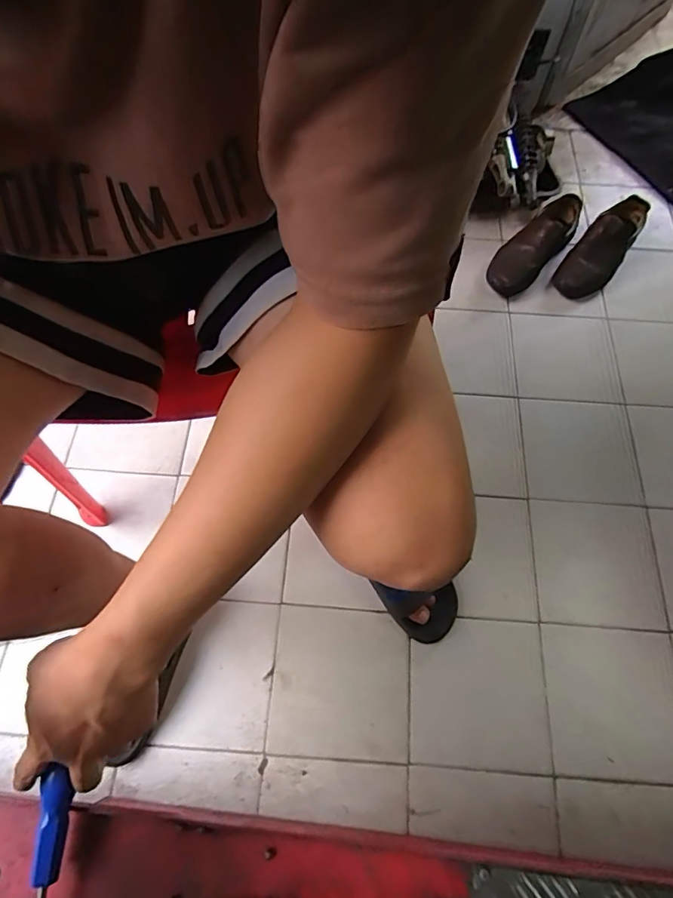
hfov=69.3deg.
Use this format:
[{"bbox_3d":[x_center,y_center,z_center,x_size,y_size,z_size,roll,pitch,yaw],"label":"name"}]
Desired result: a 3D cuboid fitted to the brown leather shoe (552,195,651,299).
[{"bbox_3d":[0.568,-0.427,1.027,0.097,0.078,0.277,41,86,17],"label":"brown leather shoe"}]

